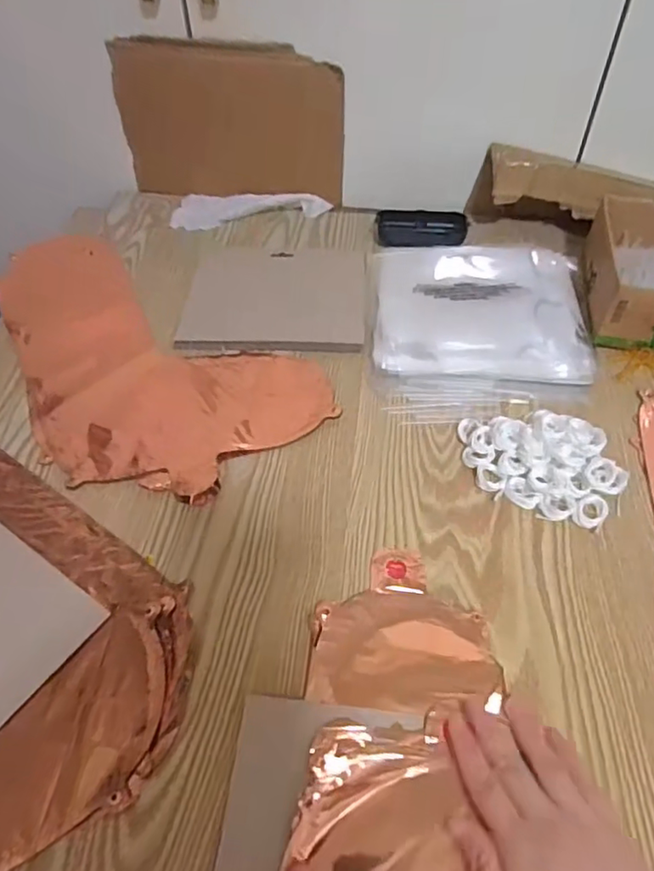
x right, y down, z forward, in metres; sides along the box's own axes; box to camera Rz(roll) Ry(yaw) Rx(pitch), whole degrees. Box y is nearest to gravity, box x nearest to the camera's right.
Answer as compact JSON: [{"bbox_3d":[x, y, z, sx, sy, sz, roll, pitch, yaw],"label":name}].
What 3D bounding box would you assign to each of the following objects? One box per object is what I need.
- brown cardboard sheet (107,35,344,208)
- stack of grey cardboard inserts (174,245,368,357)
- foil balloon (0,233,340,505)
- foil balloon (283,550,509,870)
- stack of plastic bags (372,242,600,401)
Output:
[{"bbox_3d":[-0.119,-0.380,0.705,0.274,0.179,0.020,5,50,5],"label":"brown cardboard sheet"},{"bbox_3d":[-0.055,-0.153,0.618,0.189,0.010,0.174,2,49,2],"label":"stack of grey cardboard inserts"},{"bbox_3d":[-0.221,-0.086,0.579,0.436,0.013,0.224,33,57,26],"label":"foil balloon"},{"bbox_3d":[0.049,0.198,0.341,0.126,0.019,0.274,-3,50,-2],"label":"foil balloon"},{"bbox_3d":[0.160,-0.126,0.600,0.219,0.017,0.239,3,50,3],"label":"stack of plastic bags"}]

